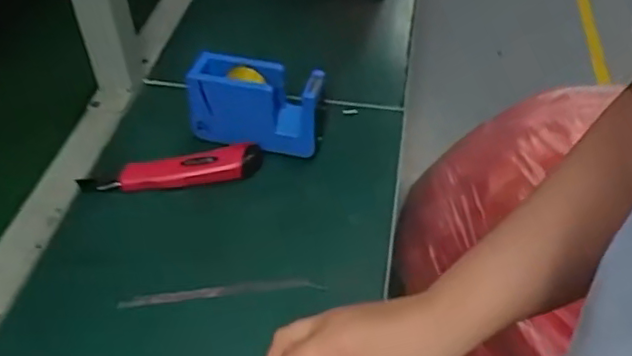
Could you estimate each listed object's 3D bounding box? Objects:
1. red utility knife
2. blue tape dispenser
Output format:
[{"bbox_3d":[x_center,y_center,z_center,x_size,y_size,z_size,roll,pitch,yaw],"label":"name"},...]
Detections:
[{"bbox_3d":[-0.141,-0.007,0.618,0.175,0.020,0.032,-10,46,-10],"label":"red utility knife"},{"bbox_3d":[-0.061,-0.071,0.639,0.132,0.085,0.051,9,46,9],"label":"blue tape dispenser"}]

